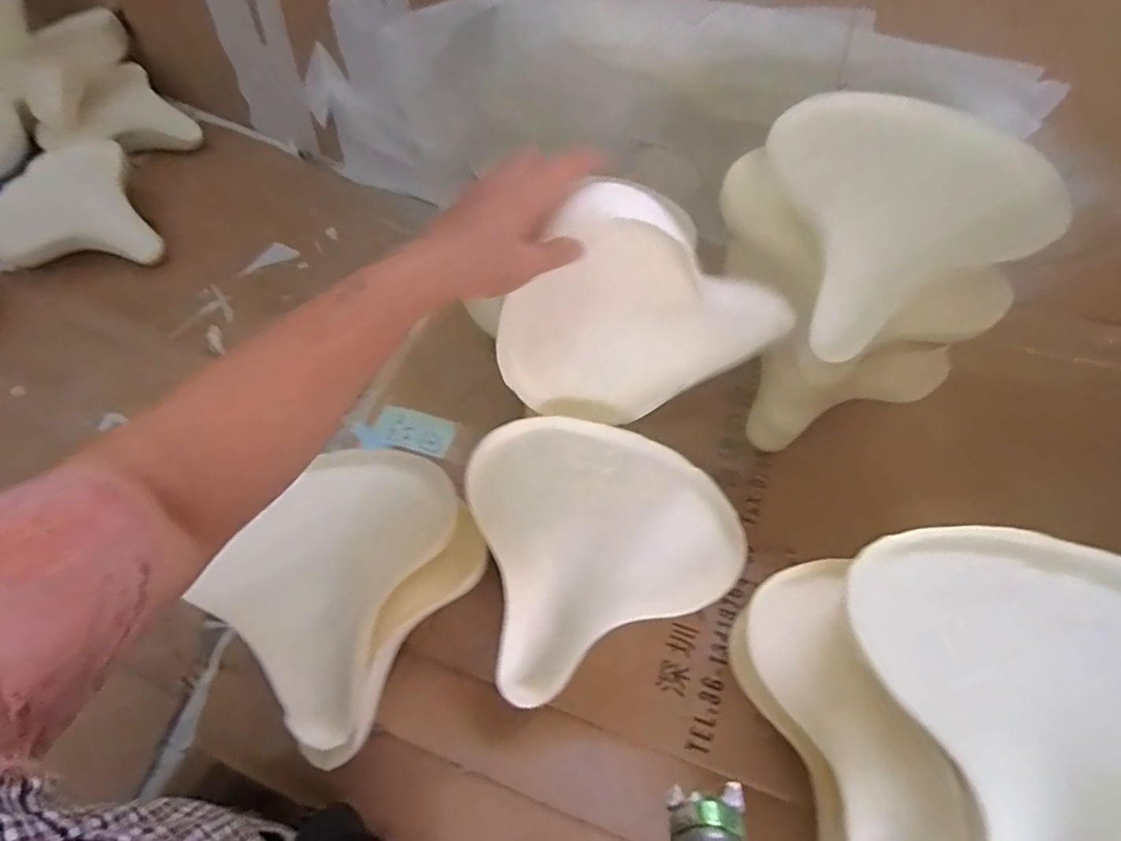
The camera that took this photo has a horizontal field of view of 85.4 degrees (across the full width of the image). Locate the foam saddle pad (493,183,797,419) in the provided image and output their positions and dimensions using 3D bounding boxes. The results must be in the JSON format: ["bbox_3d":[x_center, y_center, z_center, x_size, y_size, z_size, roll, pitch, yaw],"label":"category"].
[{"bbox_3d":[0.070,-0.086,0.507,0.237,0.223,0.064,-8,62,-6],"label":"foam saddle pad"}]

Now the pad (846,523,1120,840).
[{"bbox_3d":[0.326,0.179,0.387,0.231,0.059,0.257,-23,62,13],"label":"pad"}]

